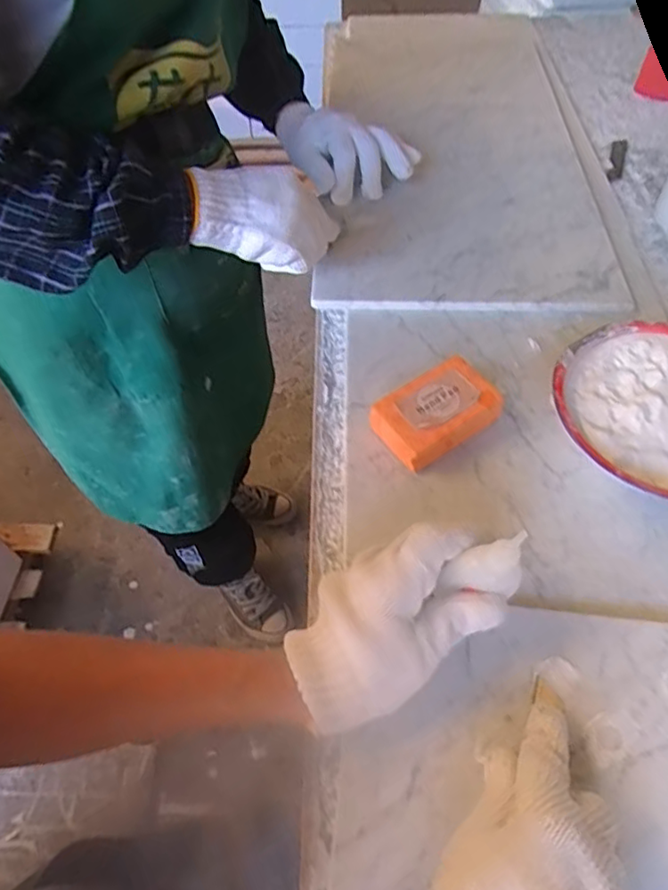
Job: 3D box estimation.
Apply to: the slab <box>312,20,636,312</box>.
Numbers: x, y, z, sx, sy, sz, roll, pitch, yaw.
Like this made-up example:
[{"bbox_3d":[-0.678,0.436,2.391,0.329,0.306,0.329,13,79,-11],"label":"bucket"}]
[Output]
[{"bbox_3d":[0.146,-0.445,0.784,0.315,0.017,0.753,0,51,4],"label":"slab"}]

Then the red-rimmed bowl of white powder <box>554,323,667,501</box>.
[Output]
[{"bbox_3d":[0.254,-0.021,0.450,0.169,0.063,0.165,-1,54,2],"label":"red-rimmed bowl of white powder"}]

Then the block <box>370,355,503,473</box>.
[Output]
[{"bbox_3d":[0.082,-0.026,0.463,0.100,0.034,0.057,-31,59,-19],"label":"block"}]

